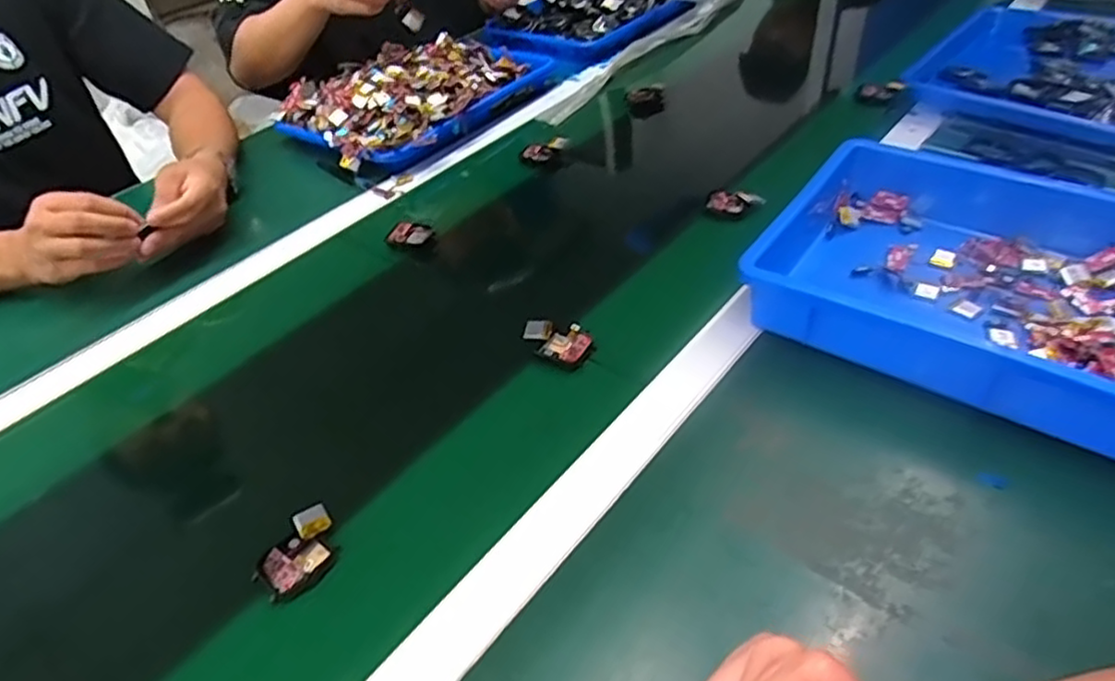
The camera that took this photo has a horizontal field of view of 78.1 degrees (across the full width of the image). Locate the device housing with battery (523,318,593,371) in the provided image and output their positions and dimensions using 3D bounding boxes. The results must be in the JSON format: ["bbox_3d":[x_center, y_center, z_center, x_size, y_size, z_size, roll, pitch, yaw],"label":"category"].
[{"bbox_3d":[0.000,0.000,0.569,0.056,0.020,0.037,21,49,28],"label":"device housing with battery"}]

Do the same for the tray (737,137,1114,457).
[{"bbox_3d":[0.365,-0.036,0.526,0.385,0.067,0.252,23,50,30],"label":"tray"}]

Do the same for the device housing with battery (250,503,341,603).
[{"bbox_3d":[-0.163,0.136,0.438,0.042,0.013,0.059,16,47,24],"label":"device housing with battery"}]

